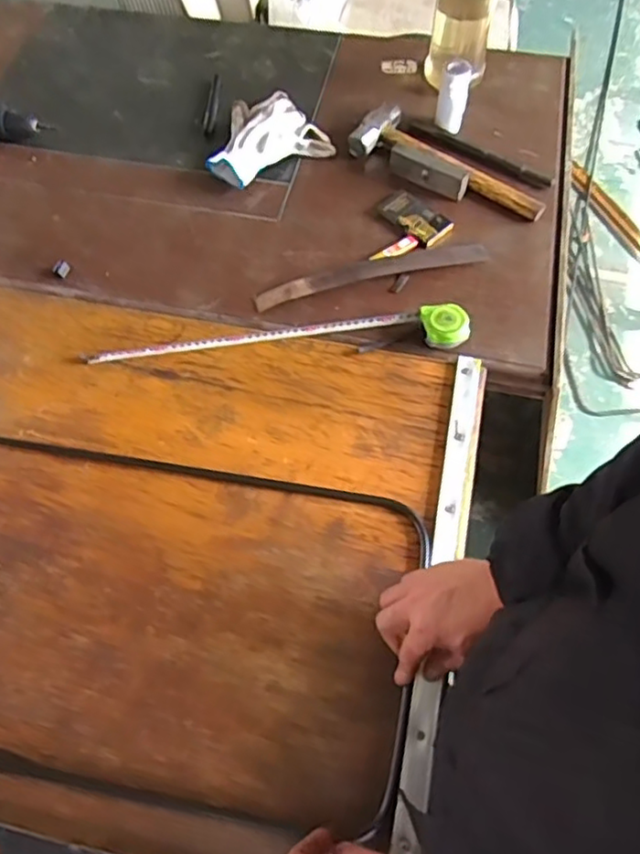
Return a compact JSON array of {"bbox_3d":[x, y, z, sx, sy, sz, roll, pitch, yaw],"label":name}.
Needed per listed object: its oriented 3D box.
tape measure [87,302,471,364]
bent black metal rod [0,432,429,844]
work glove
[{"bbox_3d":[-0.057,-0.123,0.823,0.497,0.041,0.059,-1,61,1],"label":"tape measure"},{"bbox_3d":[-0.342,0.171,0.693,0.889,0.016,0.351,8,62,6],"label":"bent black metal rod"},{"bbox_3d":[-0.095,-0.457,0.997,0.190,0.048,0.144,-26,64,-12],"label":"work glove"}]

